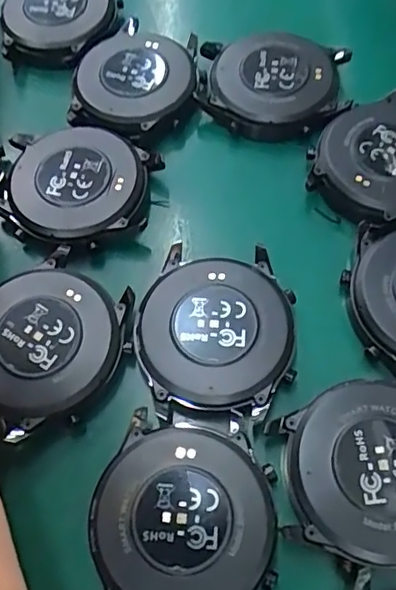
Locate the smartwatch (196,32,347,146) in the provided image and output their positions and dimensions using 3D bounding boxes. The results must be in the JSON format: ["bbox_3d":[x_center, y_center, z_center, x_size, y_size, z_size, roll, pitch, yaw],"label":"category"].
[{"bbox_3d":[0.026,-0.079,0.203,0.052,0.008,0.043,11,65,7],"label":"smartwatch"}]

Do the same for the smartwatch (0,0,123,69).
[{"bbox_3d":[-0.054,-0.112,0.225,0.039,0.012,0.049,18,66,10],"label":"smartwatch"}]

